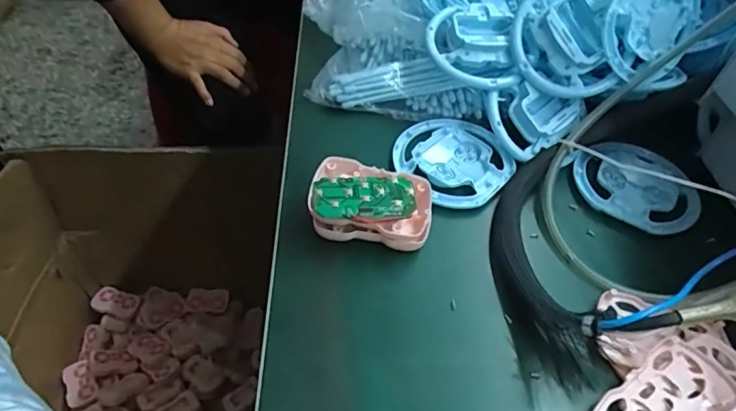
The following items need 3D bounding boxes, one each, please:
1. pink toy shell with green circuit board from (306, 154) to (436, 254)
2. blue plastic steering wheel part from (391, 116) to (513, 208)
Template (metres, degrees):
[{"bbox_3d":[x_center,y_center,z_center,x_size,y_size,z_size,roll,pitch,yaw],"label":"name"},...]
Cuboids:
[{"bbox_3d":[0.003,0.001,0.387,0.091,0.039,0.057,8,52,4],"label":"pink toy shell with green circuit board"},{"bbox_3d":[0.076,-0.042,0.443,0.099,0.011,0.100,1,52,-2],"label":"blue plastic steering wheel part"}]

